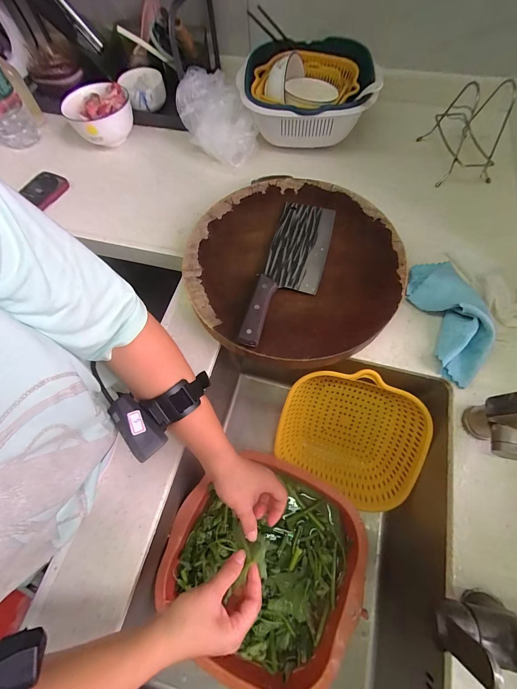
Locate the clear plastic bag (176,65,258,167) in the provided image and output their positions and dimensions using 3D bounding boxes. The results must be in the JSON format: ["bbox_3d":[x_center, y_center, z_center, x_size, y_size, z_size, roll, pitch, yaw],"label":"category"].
[{"bbox_3d":[-0.081,-0.482,0.607,0.163,0.103,0.107,38,73,17],"label":"clear plastic bag"}]

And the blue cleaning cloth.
[{"bbox_3d":[0.300,-0.052,0.443,0.092,0.059,0.213,-9,66,-2],"label":"blue cleaning cloth"}]

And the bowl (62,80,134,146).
[{"bbox_3d":[-0.357,-0.519,0.666,0.136,0.084,0.131,-1,66,2],"label":"bowl"}]

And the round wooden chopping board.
[{"bbox_3d":[0.056,-0.143,0.489,0.344,0.062,0.365,-1,69,2],"label":"round wooden chopping board"}]

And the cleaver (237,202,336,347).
[{"bbox_3d":[0.052,-0.123,0.460,0.095,0.027,0.291,15,70,8],"label":"cleaver"}]

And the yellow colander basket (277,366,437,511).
[{"bbox_3d":[0.162,0.163,0.528,0.239,0.095,0.252,19,104,12],"label":"yellow colander basket"}]

